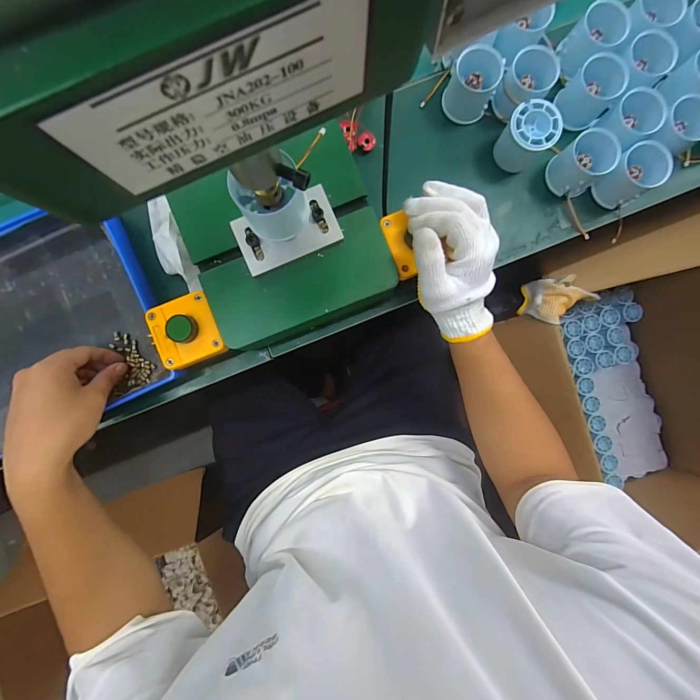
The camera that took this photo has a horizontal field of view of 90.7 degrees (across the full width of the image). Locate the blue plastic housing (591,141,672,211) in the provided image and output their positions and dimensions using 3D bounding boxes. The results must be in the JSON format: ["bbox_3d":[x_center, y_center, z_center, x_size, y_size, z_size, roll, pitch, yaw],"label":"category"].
[{"bbox_3d":[0.322,-0.199,0.396,0.053,0.051,0.049,0,88,0],"label":"blue plastic housing"}]

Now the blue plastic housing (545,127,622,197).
[{"bbox_3d":[0.267,-0.216,0.399,0.053,0.050,0.054,0,88,0],"label":"blue plastic housing"}]

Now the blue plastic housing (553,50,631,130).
[{"bbox_3d":[0.276,-0.293,0.395,0.044,0.050,0.050,-19,88,-1],"label":"blue plastic housing"}]

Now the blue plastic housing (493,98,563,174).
[{"bbox_3d":[0.201,-0.242,0.397,0.052,0.054,0.051,0,88,0],"label":"blue plastic housing"}]

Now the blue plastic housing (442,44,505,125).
[{"bbox_3d":[0.141,-0.304,0.399,0.051,0.050,0.050,0,88,0],"label":"blue plastic housing"}]

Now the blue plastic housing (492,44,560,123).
[{"bbox_3d":[0.199,-0.300,0.397,0.052,0.047,0.063,36,88,1],"label":"blue plastic housing"}]

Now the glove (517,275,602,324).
[{"bbox_3d":[0.448,-0.098,0.726,0.148,0.071,0.095,4,88,0],"label":"glove"}]

